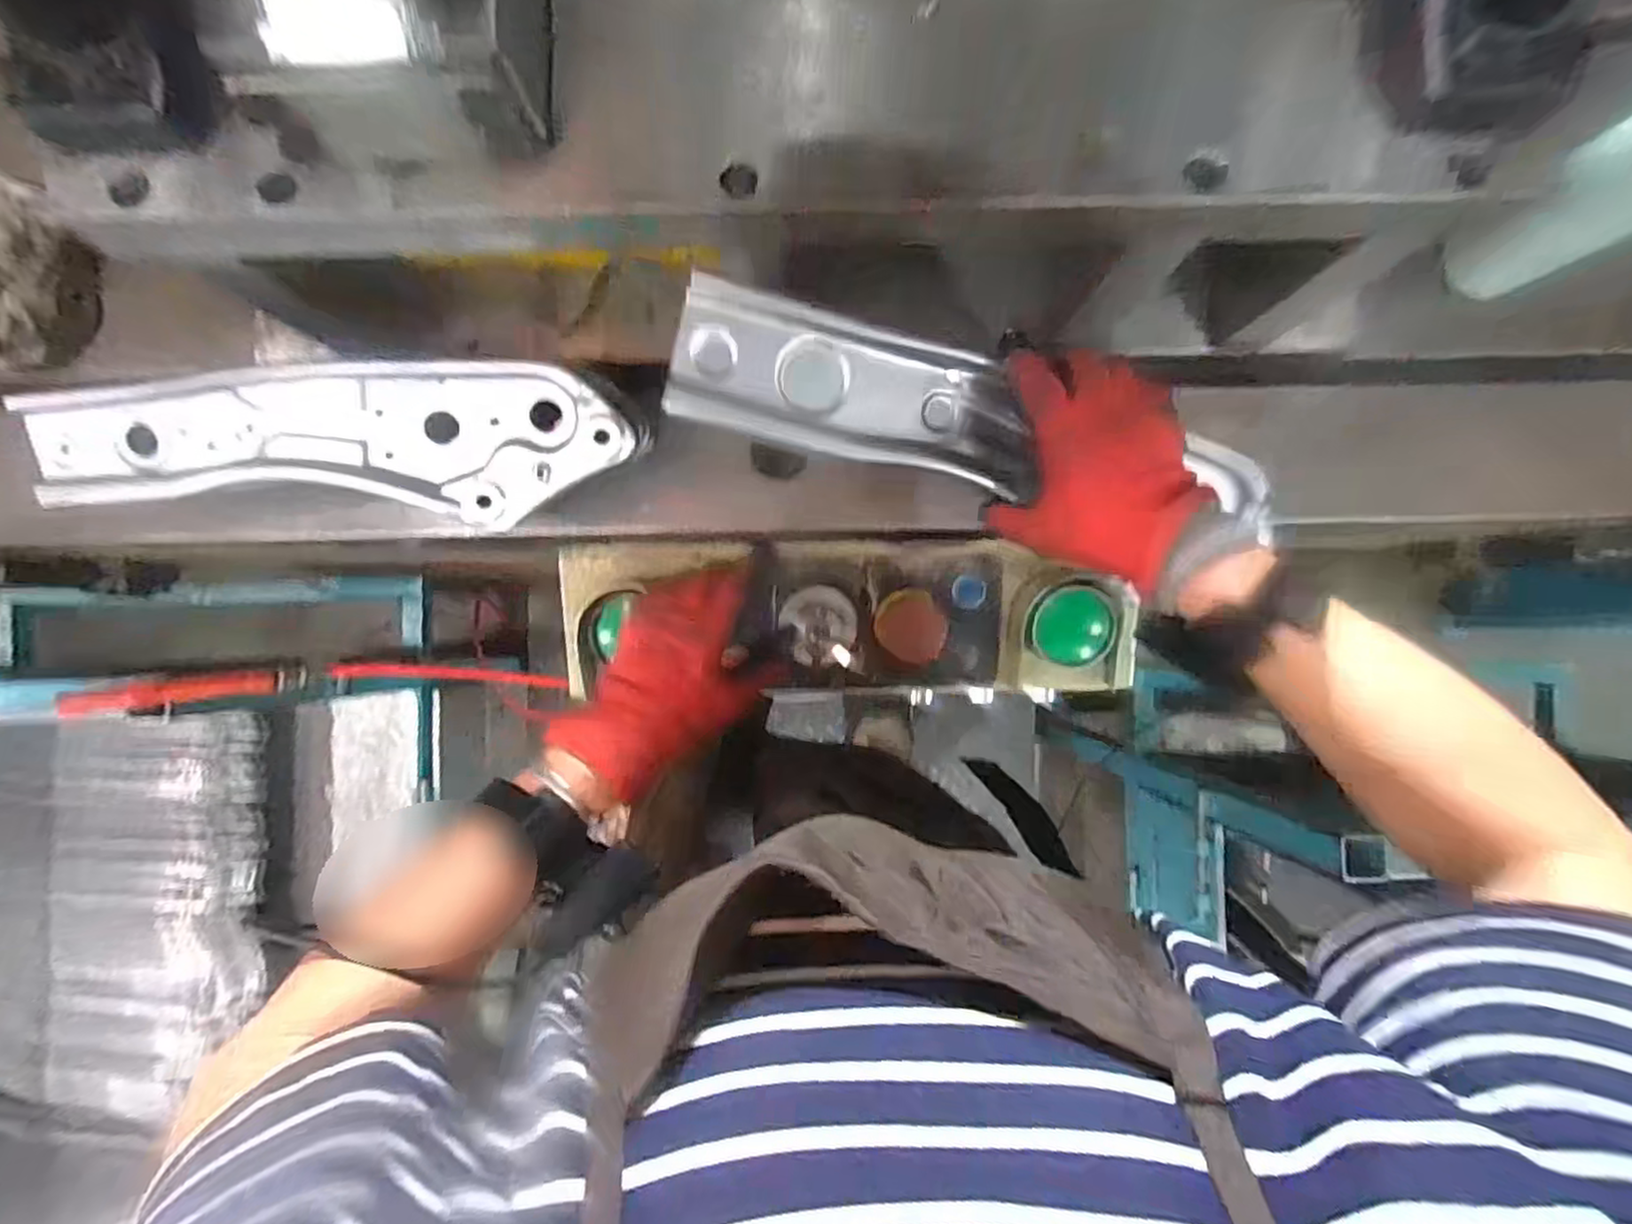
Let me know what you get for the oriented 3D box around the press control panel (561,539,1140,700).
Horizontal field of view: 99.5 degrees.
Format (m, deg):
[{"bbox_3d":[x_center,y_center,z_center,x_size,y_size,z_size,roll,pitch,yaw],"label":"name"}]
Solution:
[{"bbox_3d":[0.033,0.007,0.620,0.506,0.082,0.134,-1,88,0],"label":"press control panel"}]

